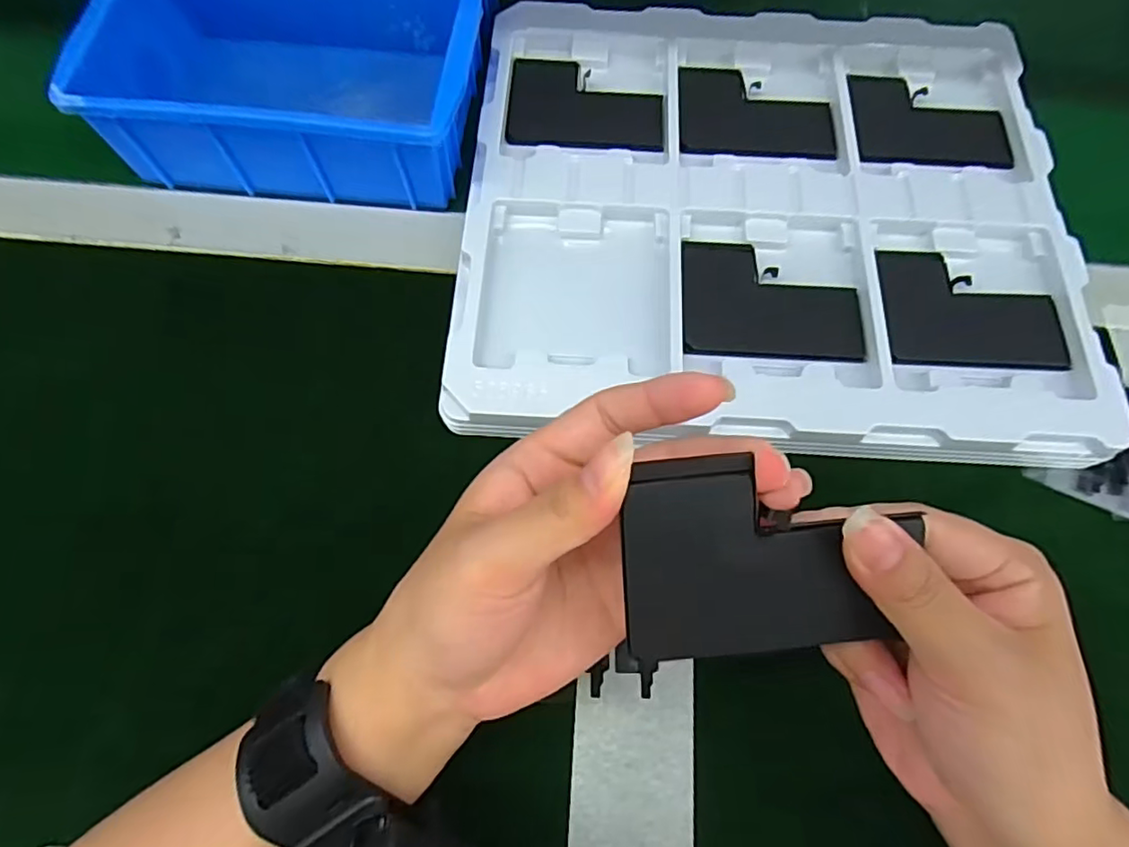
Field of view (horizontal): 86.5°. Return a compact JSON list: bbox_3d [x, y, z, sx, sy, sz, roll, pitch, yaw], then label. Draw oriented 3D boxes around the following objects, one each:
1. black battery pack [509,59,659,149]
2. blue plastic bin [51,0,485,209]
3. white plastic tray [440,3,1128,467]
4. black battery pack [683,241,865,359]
[{"bbox_3d":[0.013,-0.192,0.360,0.091,0.010,0.068,1,73,0],"label":"black battery pack"},{"bbox_3d":[-0.154,-0.207,0.357,0.202,0.076,0.144,7,73,1],"label":"blue plastic bin"},{"bbox_3d":[0.108,-0.126,0.328,0.316,0.021,0.287,3,73,0],"label":"white plastic tray"},{"bbox_3d":[0.106,-0.064,0.312,0.089,0.011,0.064,3,73,0],"label":"black battery pack"}]

